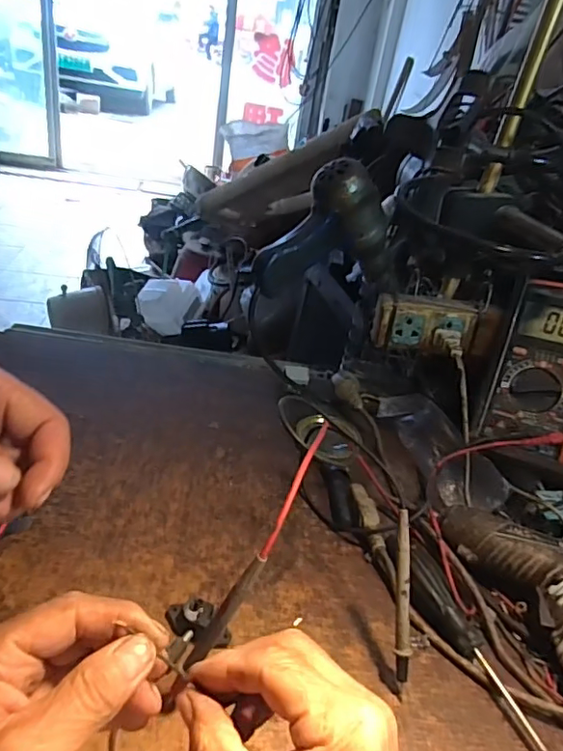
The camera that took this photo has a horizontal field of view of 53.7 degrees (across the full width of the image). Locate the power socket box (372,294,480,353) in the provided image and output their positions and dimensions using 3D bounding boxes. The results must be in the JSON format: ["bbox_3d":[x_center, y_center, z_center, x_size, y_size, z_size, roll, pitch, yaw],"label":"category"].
[{"bbox_3d":[0.146,-0.052,0.568,0.098,0.049,0.033,4,35,-4],"label":"power socket box"}]

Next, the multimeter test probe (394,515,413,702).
[{"bbox_3d":[0.079,0.150,0.365,0.008,0.119,0.012,2,-3,-7],"label":"multimeter test probe"}]

